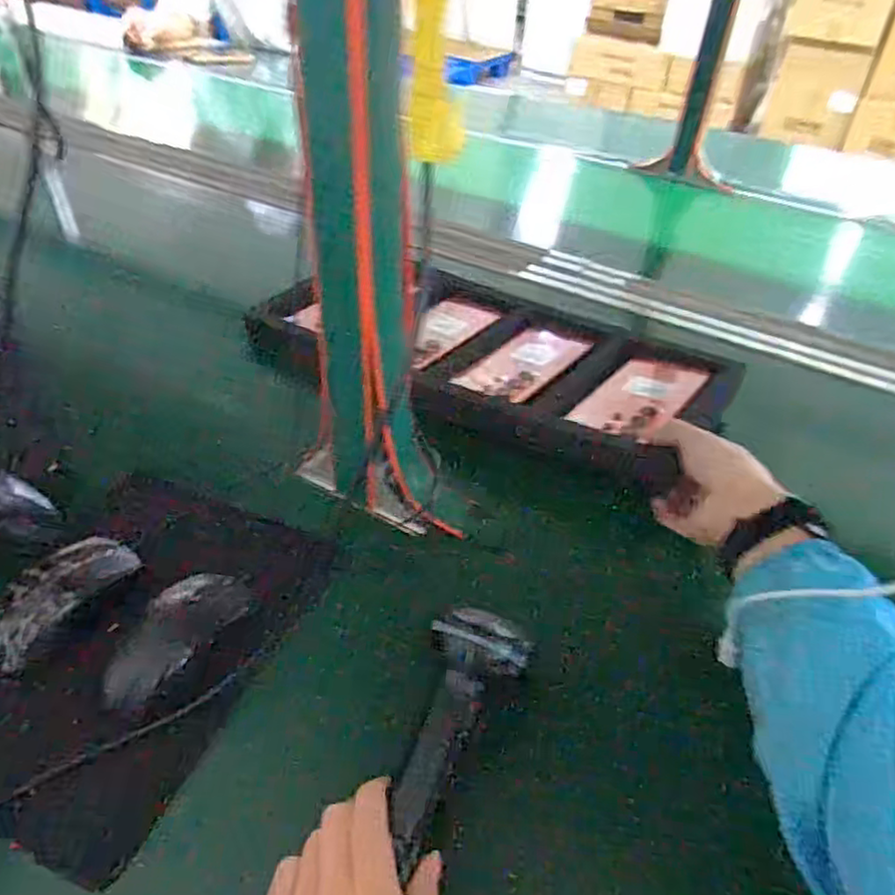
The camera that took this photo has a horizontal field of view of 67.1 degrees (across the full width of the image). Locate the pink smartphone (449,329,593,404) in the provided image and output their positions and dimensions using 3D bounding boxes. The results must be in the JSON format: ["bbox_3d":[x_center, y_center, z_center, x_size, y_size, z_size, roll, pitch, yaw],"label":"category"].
[{"bbox_3d":[0.082,-0.088,0.692,0.075,0.011,0.162,27,47,25],"label":"pink smartphone"}]

